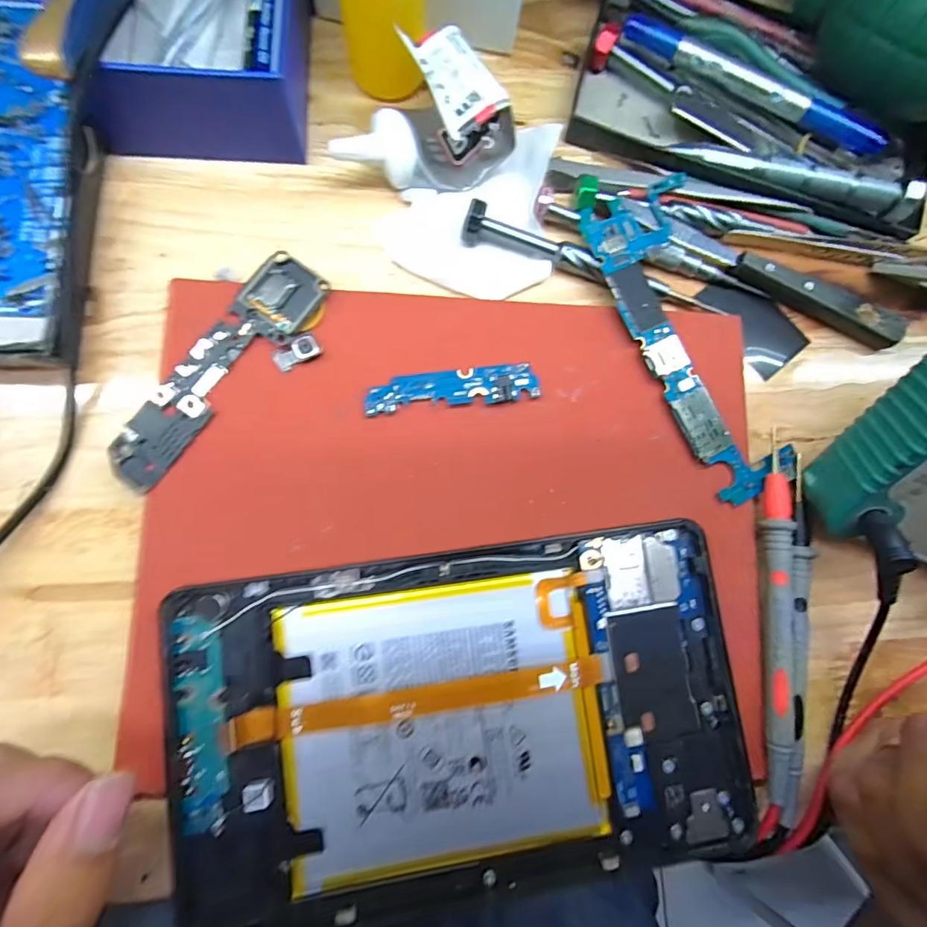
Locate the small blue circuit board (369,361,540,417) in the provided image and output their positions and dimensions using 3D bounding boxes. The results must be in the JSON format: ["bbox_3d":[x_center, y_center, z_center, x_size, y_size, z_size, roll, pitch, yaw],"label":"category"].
[{"bbox_3d":[-0.004,-0.031,0.197,0.071,0.004,0.016,-7,83,-6],"label":"small blue circuit board"}]

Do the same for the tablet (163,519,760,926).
[{"bbox_3d":[0.002,0.095,0.178,0.206,0.005,0.124,-8,83,-6],"label":"tablet"}]

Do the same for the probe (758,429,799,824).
[{"bbox_3d":[0.130,0.063,0.193,0.016,0.007,0.151,5,82,-4],"label":"probe"}]

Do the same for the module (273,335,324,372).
[{"bbox_3d":[-0.067,-0.045,0.192,0.019,0.004,0.010,-27,85,-8],"label":"module"}]

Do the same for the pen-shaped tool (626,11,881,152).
[{"bbox_3d":[0.136,-0.176,0.224,0.129,0.013,0.010,28,81,0],"label":"pen-shaped tool"}]

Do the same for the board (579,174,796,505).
[{"bbox_3d":[0.099,-0.054,0.208,0.050,0.007,0.142,-21,84,-7],"label":"board"}]

